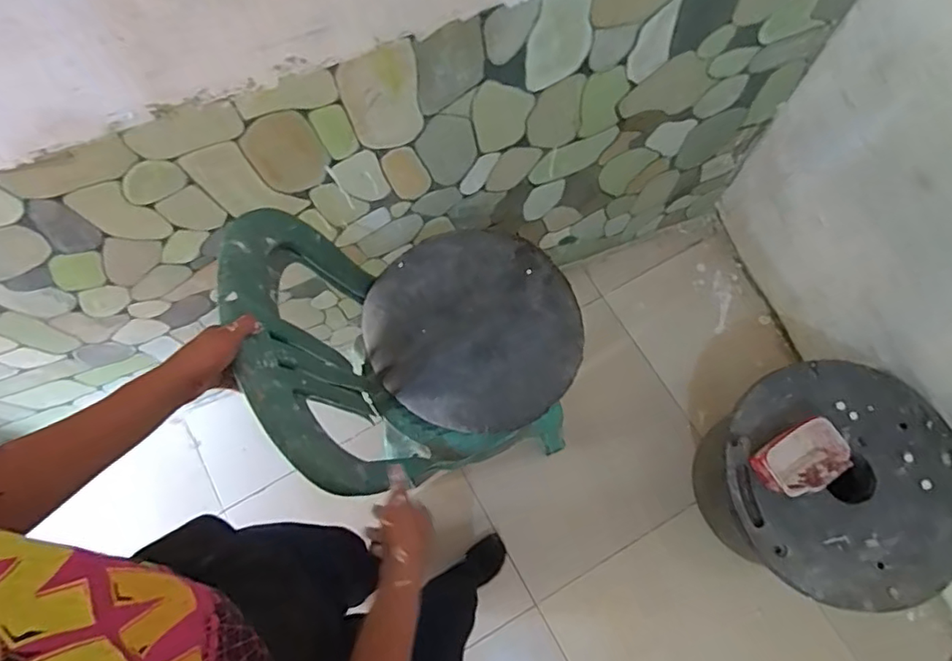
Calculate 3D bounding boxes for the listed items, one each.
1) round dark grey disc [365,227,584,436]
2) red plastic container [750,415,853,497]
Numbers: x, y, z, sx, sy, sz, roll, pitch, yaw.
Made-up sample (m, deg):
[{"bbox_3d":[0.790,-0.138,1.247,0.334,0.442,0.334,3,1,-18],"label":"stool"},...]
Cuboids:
[{"bbox_3d":[-0.004,-0.006,1.032,0.381,0.077,0.363,-1,71,2],"label":"round dark grey disc"},{"bbox_3d":[0.645,0.252,1.111,0.177,0.097,0.109,-33,73,-9],"label":"red plastic container"}]

